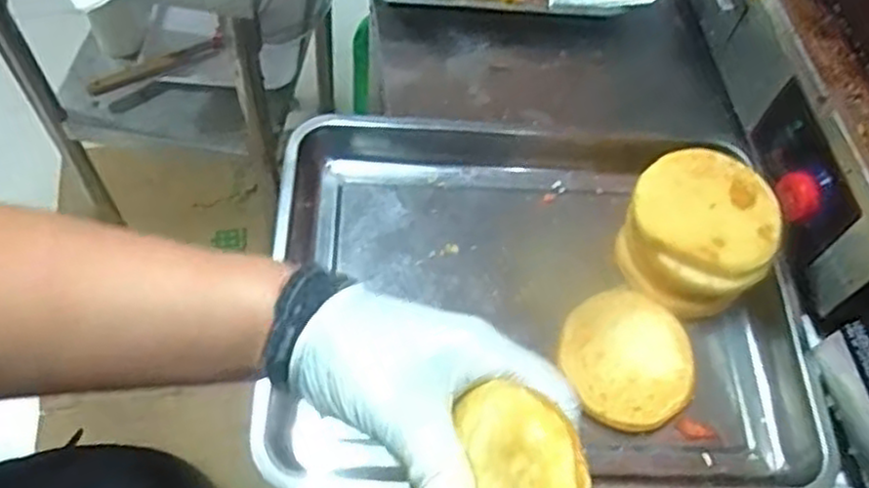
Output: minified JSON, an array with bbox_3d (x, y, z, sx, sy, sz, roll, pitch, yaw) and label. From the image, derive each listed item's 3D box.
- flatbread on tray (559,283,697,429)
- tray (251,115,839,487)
[{"bbox_3d":[0.156,0.095,0.611,0.108,0.028,0.113,2,60,-4],"label":"flatbread on tray"},{"bbox_3d":[0.093,0.036,0.619,0.418,0.092,0.350,1,60,-5],"label":"tray"}]

